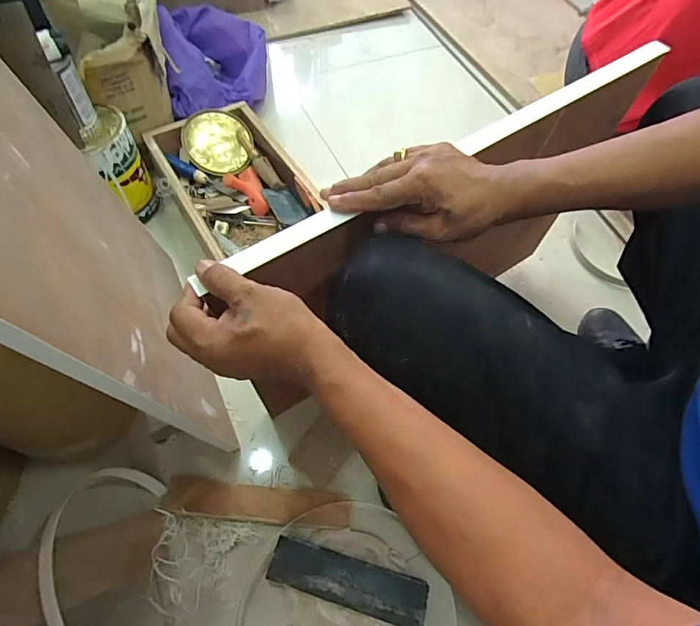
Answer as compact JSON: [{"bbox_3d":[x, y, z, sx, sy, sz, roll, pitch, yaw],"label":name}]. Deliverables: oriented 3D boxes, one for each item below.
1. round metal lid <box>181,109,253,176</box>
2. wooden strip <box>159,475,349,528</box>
[{"bbox_3d":[-0.299,-0.386,1.014,0.151,0.015,0.151,3,80,-18],"label":"round metal lid"},{"bbox_3d":[-0.138,0.288,0.675,0.275,0.013,0.052,6,63,-1],"label":"wooden strip"}]

